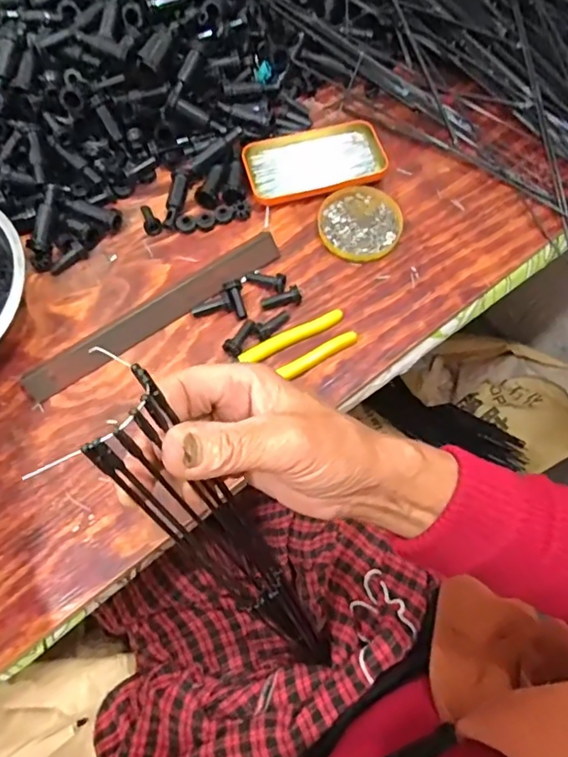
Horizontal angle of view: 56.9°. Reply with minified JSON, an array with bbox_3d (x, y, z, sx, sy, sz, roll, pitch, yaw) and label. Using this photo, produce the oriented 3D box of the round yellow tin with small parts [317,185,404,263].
[{"bbox_3d":[0.076,-0.158,0.532,0.083,0.011,0.085,-1,66,2],"label":"round yellow tin with small parts"}]

